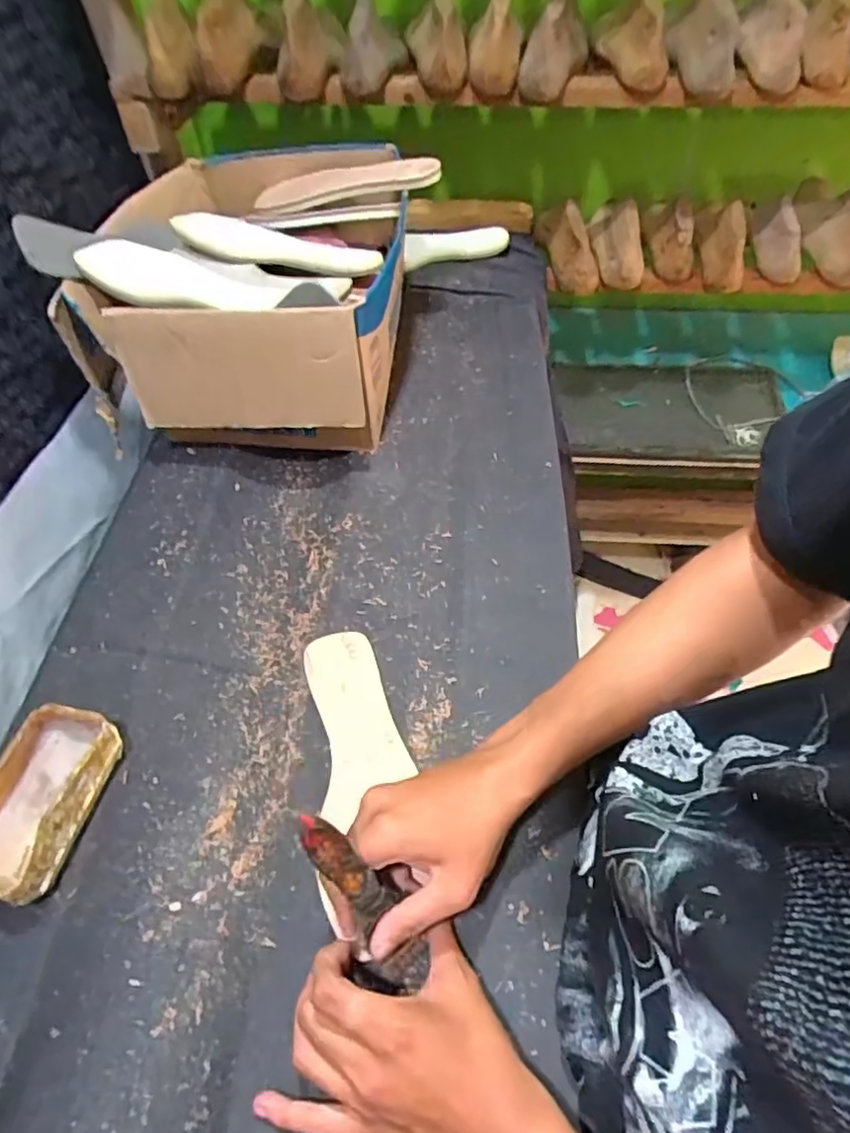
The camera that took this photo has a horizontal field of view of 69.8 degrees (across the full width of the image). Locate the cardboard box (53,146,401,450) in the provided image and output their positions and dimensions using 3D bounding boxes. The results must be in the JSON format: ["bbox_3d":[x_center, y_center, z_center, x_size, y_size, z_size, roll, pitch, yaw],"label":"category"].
[{"bbox_3d":[-0.197,-0.321,0.722,0.340,0.178,0.388,2,54,3],"label":"cardboard box"}]

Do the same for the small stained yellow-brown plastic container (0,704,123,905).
[{"bbox_3d":[-0.280,0.169,0.445,0.071,0.043,0.124,10,55,8],"label":"small stained yellow-brown plastic container"}]

